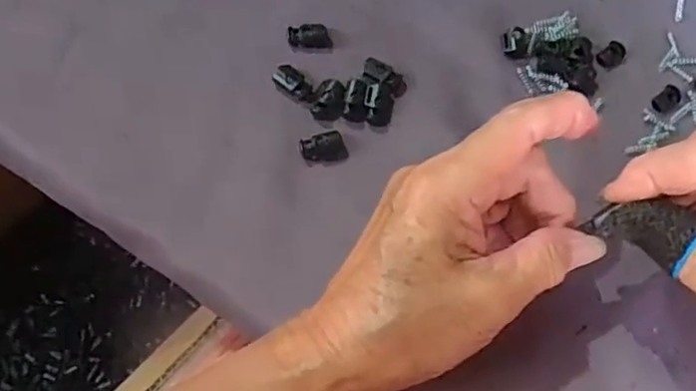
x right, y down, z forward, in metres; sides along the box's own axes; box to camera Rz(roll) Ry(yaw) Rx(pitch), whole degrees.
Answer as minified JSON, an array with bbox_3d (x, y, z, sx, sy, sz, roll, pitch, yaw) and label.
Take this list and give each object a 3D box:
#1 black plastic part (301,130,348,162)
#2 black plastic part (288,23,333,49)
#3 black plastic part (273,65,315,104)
[{"bbox_3d":[-0.012,-0.024,0.296,0.022,0.006,0.013,-9,71,-4],"label":"black plastic part"},{"bbox_3d":[-0.020,-0.084,0.316,0.022,0.005,0.013,-5,71,-3],"label":"black plastic part"},{"bbox_3d":[-0.026,-0.057,0.307,0.025,0.004,0.013,35,74,10],"label":"black plastic part"}]

